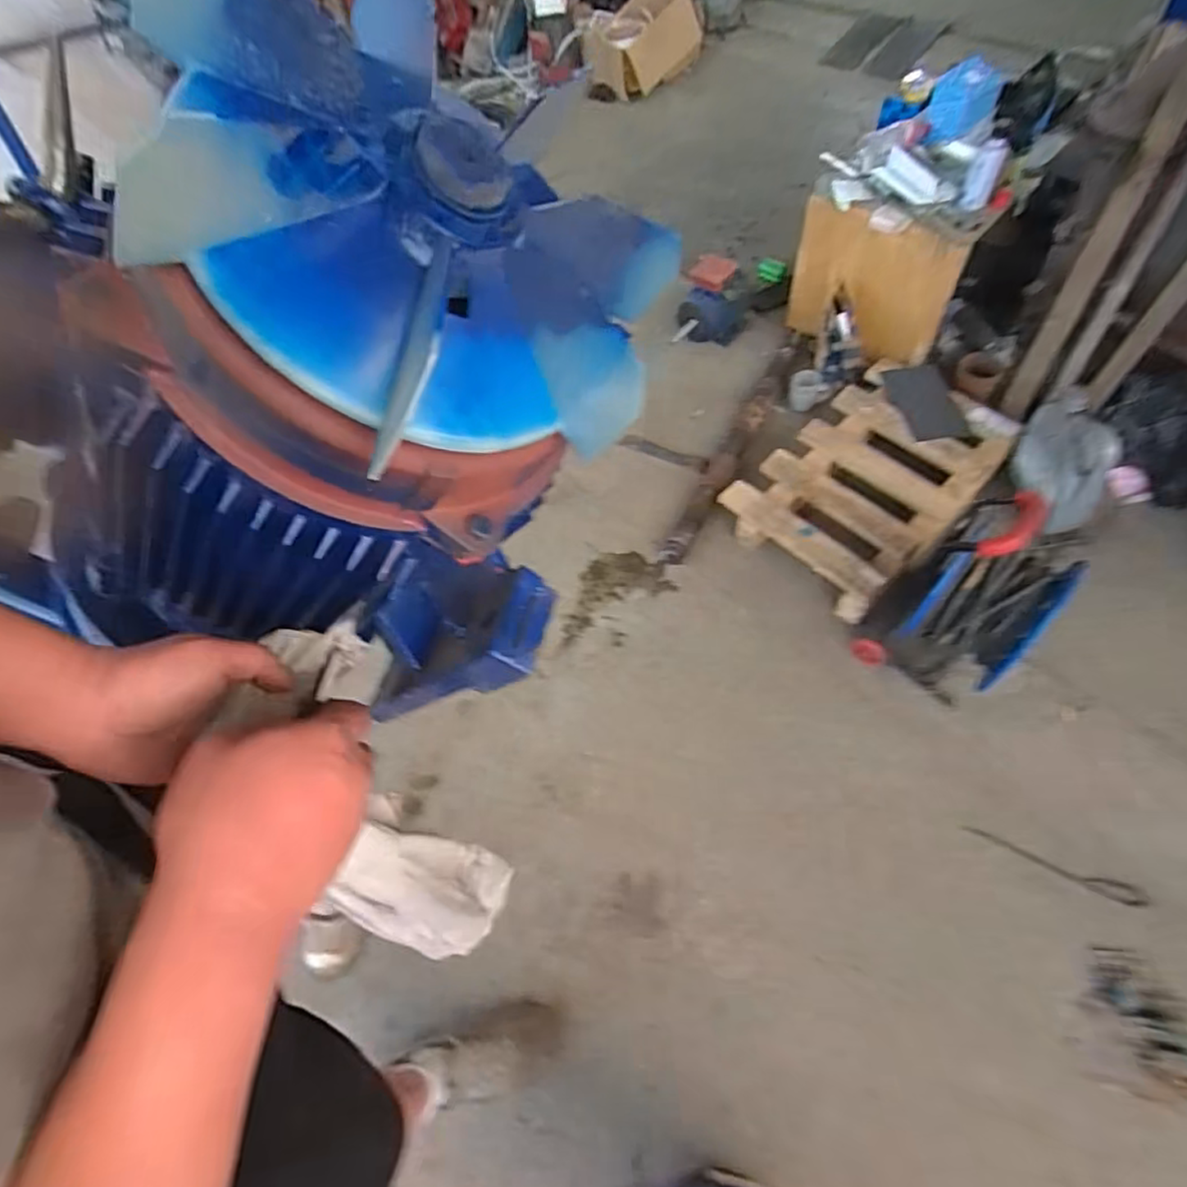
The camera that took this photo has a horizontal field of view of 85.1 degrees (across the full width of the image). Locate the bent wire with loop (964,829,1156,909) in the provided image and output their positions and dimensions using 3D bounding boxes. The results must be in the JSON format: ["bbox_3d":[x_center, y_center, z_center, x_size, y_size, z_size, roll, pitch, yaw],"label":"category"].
[{"bbox_3d":[0.801,0.477,1.124,0.292,0.005,0.038,16,61,16],"label":"bent wire with loop"}]

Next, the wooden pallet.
[{"bbox_3d":[0.621,-0.245,1.516,0.562,0.103,0.393,-41,62,-18],"label":"wooden pallet"}]

